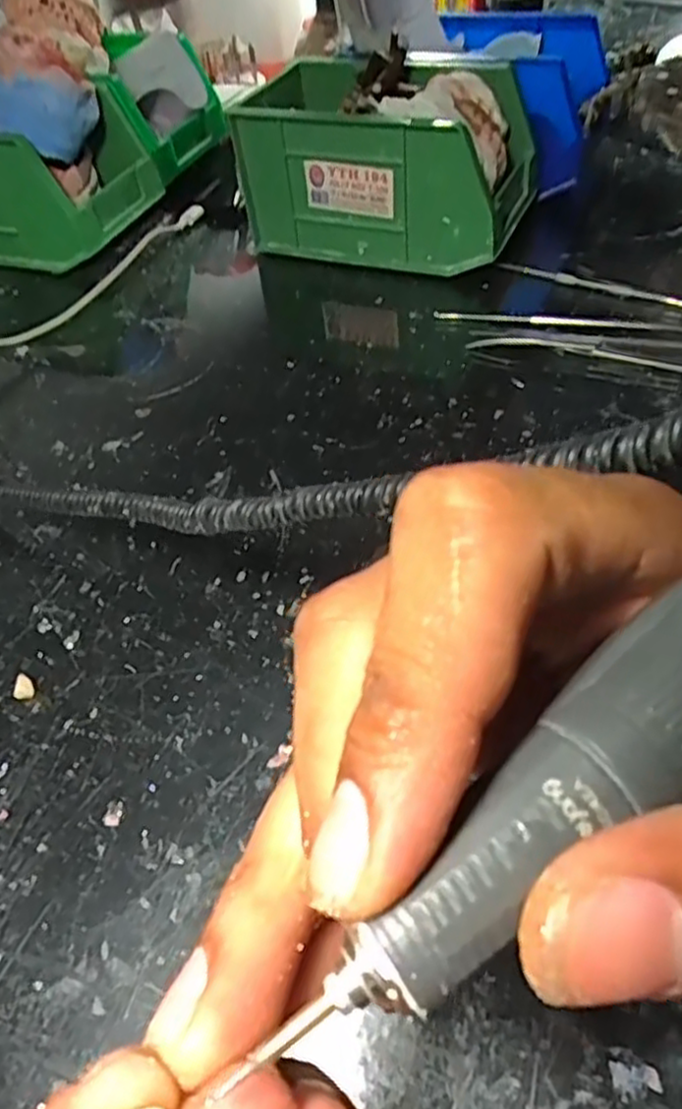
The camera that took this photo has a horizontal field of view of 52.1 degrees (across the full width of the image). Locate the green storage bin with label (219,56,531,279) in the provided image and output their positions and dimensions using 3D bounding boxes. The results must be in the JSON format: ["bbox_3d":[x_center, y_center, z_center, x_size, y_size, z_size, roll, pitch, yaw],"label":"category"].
[{"bbox_3d":[0.024,-0.249,0.444,0.183,0.090,0.101,16,53,19],"label":"green storage bin with label"}]

